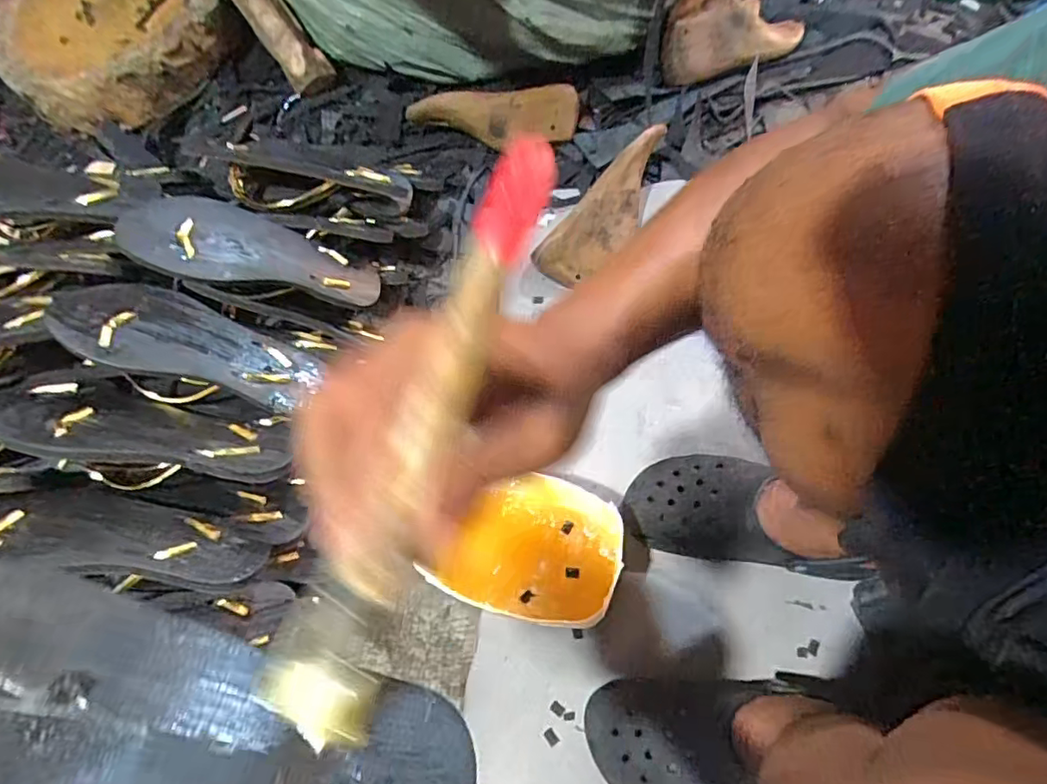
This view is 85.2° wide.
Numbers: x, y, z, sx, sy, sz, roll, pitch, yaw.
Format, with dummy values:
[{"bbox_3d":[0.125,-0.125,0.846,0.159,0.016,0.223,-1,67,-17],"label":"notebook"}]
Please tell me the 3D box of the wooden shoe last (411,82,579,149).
[{"bbox_3d":[-0.038,-0.383,0.791,0.235,0.073,0.065,-10,66,0],"label":"wooden shoe last"}]

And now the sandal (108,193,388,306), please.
[{"bbox_3d":[-0.282,-0.144,0.612,0.251,0.033,0.091,11,63,-29],"label":"sandal"}]

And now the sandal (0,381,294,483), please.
[{"bbox_3d":[-0.328,0.039,0.512,0.239,0.032,0.102,8,28,-9],"label":"sandal"}]

